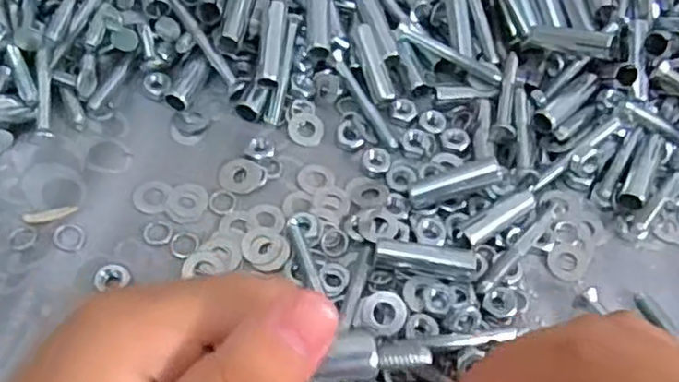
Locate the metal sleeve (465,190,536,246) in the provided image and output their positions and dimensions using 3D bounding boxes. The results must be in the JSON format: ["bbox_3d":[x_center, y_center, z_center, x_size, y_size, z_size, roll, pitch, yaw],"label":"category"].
[{"bbox_3d":[0.066,0.012,0.277,0.037,0.008,0.009,-29,64,-22],"label":"metal sleeve"}]

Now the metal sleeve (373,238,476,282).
[{"bbox_3d":[0.035,0.027,0.265,0.040,0.008,0.013,11,56,2],"label":"metal sleeve"}]

